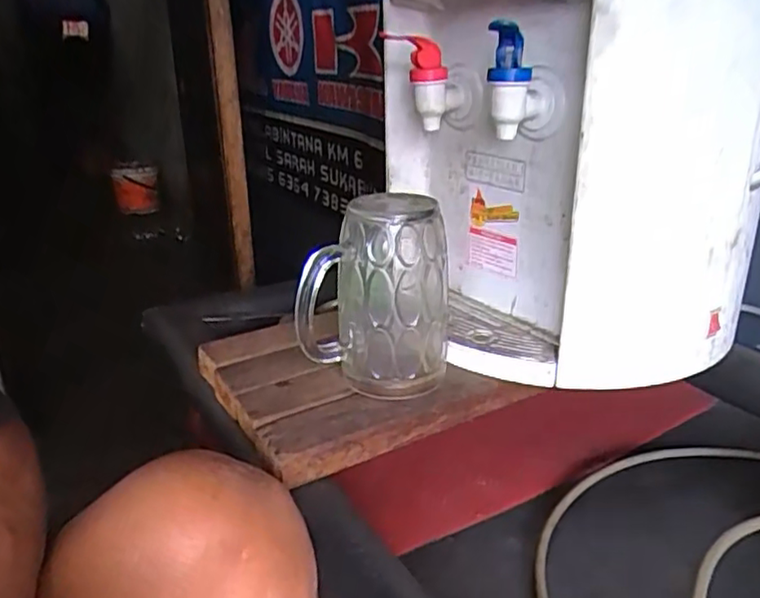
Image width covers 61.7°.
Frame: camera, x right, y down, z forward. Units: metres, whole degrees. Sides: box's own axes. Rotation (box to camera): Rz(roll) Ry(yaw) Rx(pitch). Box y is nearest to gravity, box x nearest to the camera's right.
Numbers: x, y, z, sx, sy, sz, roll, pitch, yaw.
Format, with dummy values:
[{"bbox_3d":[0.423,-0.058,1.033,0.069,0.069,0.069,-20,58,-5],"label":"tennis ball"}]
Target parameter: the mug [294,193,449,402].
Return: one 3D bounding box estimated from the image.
[{"bbox_3d":[-0.003,-0.002,0.439,0.097,0.128,0.069,5,23,13],"label":"mug"}]

